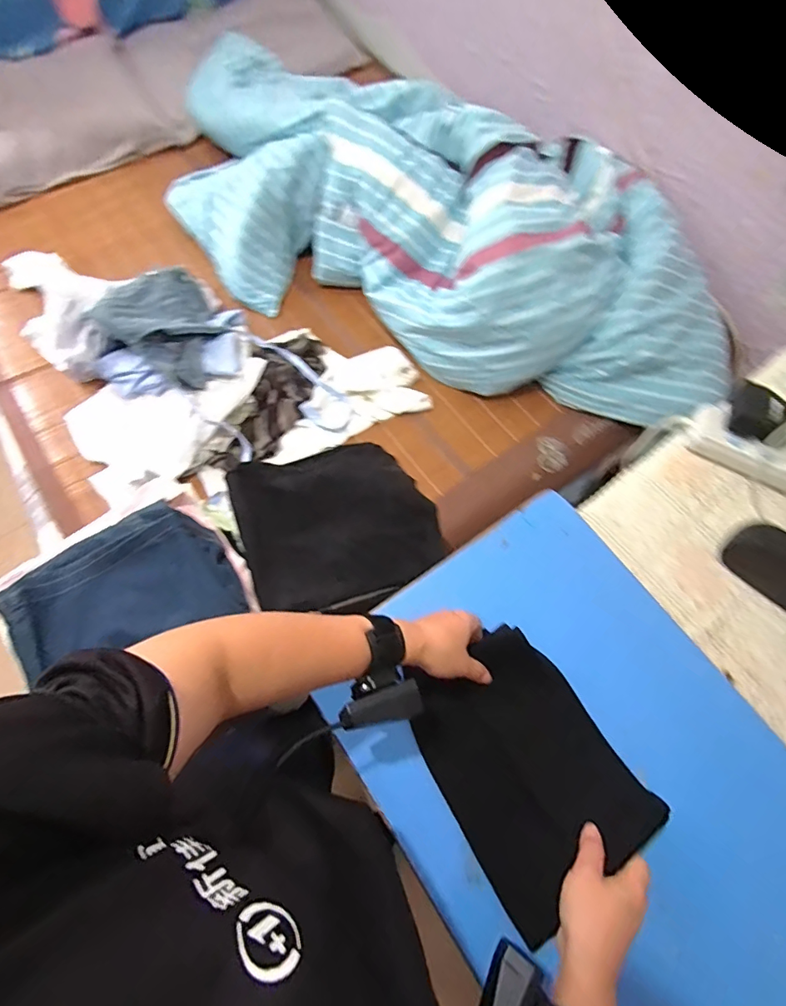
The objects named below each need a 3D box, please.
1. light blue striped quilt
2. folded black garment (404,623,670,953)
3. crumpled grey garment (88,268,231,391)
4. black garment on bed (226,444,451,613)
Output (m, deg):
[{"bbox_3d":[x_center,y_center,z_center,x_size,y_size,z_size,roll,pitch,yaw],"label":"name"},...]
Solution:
[{"bbox_3d":[0.056,-0.701,1.093,1.484,0.268,0.659,25,70,9],"label":"light blue striped quilt"},{"bbox_3d":[0.129,0.259,0.470,0.167,0.061,0.224,-31,72,-12],"label":"folded black garment"},{"bbox_3d":[-0.463,-0.395,1.012,0.301,0.103,0.248,38,73,13],"label":"crumpled grey garment"},{"bbox_3d":[-0.088,0.024,0.748,0.306,0.107,0.247,-19,70,-8],"label":"black garment on bed"}]

